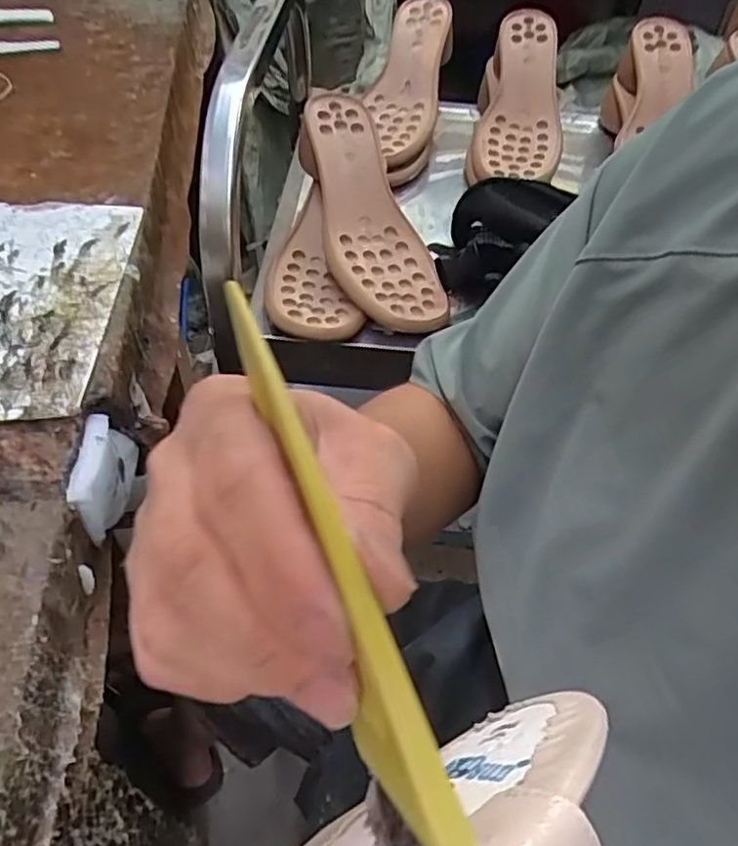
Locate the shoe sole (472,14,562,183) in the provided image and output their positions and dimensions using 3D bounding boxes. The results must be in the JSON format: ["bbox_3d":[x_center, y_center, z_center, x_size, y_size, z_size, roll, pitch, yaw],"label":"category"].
[{"bbox_3d":[0.172,-0.365,0.722,0.088,0.016,0.227,8,74,5],"label":"shoe sole"}]

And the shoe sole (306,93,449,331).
[{"bbox_3d":[0.000,-0.182,0.567,0.084,0.032,0.234,-14,75,-14],"label":"shoe sole"}]

